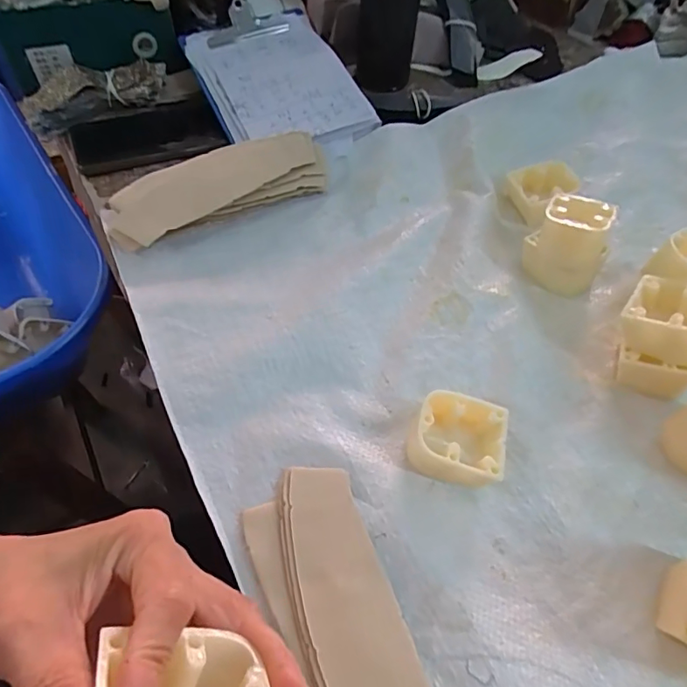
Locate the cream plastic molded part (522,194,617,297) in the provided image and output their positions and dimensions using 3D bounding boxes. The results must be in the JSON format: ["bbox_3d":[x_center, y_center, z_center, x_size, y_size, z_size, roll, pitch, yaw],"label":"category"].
[{"bbox_3d":[0.182,-0.081,0.404,0.059,0.057,0.046,33,60,19],"label":"cream plastic molded part"}]

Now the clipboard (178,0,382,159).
[{"bbox_3d":[-0.069,-0.275,0.530,0.150,0.023,0.214,-22,68,-14],"label":"clipboard"}]

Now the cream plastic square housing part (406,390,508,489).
[{"bbox_3d":[0.072,0.063,0.324,0.059,0.032,0.050,12,56,6],"label":"cream plastic square housing part"}]

